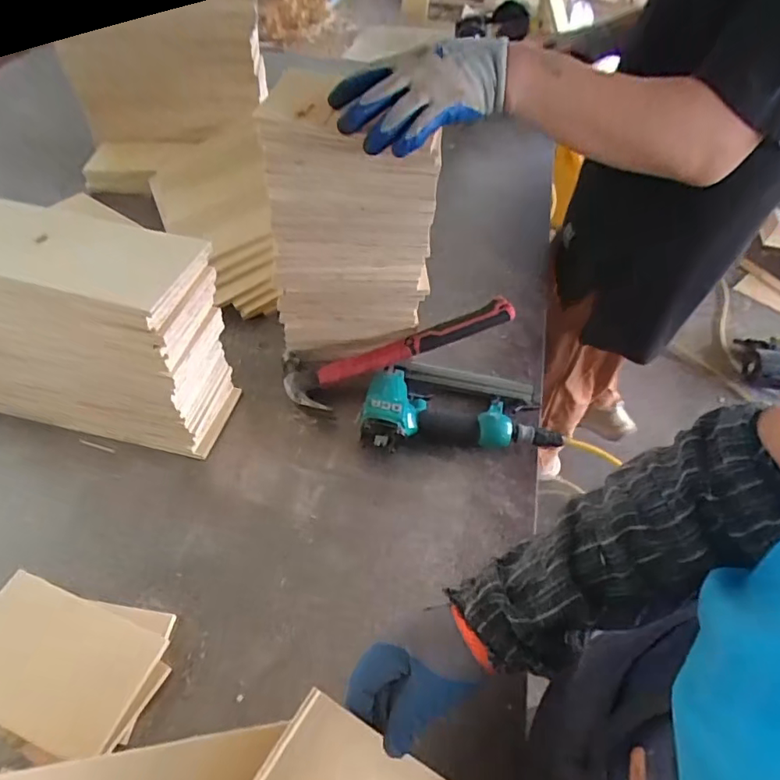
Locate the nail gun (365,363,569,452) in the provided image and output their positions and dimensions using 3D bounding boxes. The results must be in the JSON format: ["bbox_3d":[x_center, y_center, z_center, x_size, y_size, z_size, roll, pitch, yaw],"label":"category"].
[{"bbox_3d":[0.087,0.015,0.736,0.259,0.061,0.134,-5,51,-6],"label":"nail gun"}]

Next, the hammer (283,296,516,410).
[{"bbox_3d":[0.015,-0.056,0.761,0.332,0.040,0.108,-19,53,-2],"label":"hammer"}]

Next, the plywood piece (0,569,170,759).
[{"bbox_3d":[-0.320,0.258,0.519,0.179,0.013,0.114,20,51,9],"label":"plywood piece"}]

